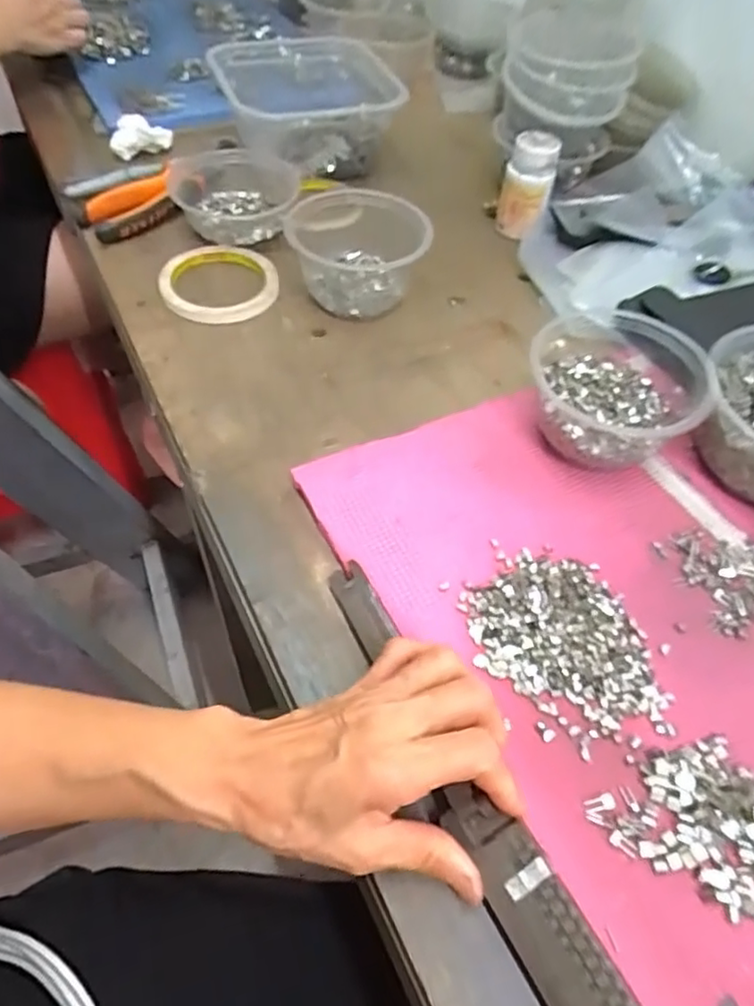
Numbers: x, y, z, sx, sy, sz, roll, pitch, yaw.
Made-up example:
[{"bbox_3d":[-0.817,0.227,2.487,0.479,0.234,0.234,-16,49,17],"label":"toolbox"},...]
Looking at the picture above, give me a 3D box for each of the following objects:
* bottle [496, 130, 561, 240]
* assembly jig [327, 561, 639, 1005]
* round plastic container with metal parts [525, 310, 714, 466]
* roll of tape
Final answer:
[{"bbox_3d":[0.140,-0.294,0.601,0.046,0.084,0.045,14,54,6],"label":"bottle"},{"bbox_3d":[0.052,0.151,0.294,0.030,0.016,0.309,-24,56,-17],"label":"assembly jig"},{"bbox_3d":[0.160,-0.077,0.439,0.108,0.061,0.106,2,53,-3],"label":"round plastic container with metal parts"},{"bbox_3d":[-0.135,-0.189,0.545,0.096,0.015,0.093,-9,55,-12],"label":"roll of tape"}]

